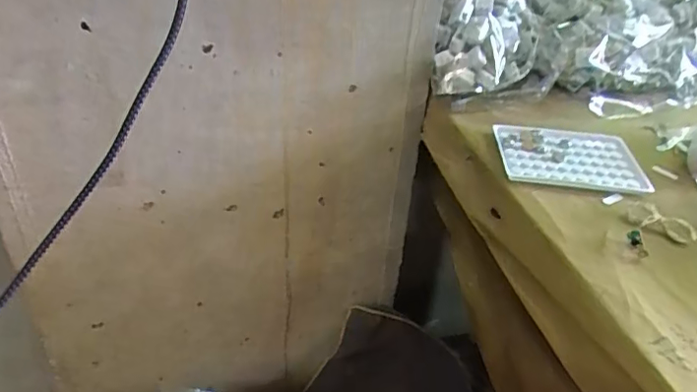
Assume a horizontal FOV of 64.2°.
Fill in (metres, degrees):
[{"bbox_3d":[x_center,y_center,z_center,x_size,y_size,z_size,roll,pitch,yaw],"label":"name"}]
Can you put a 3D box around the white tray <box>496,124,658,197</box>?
[{"bbox_3d":[0.221,-0.037,0.561,0.136,0.017,0.110,3,38,3],"label":"white tray"}]

